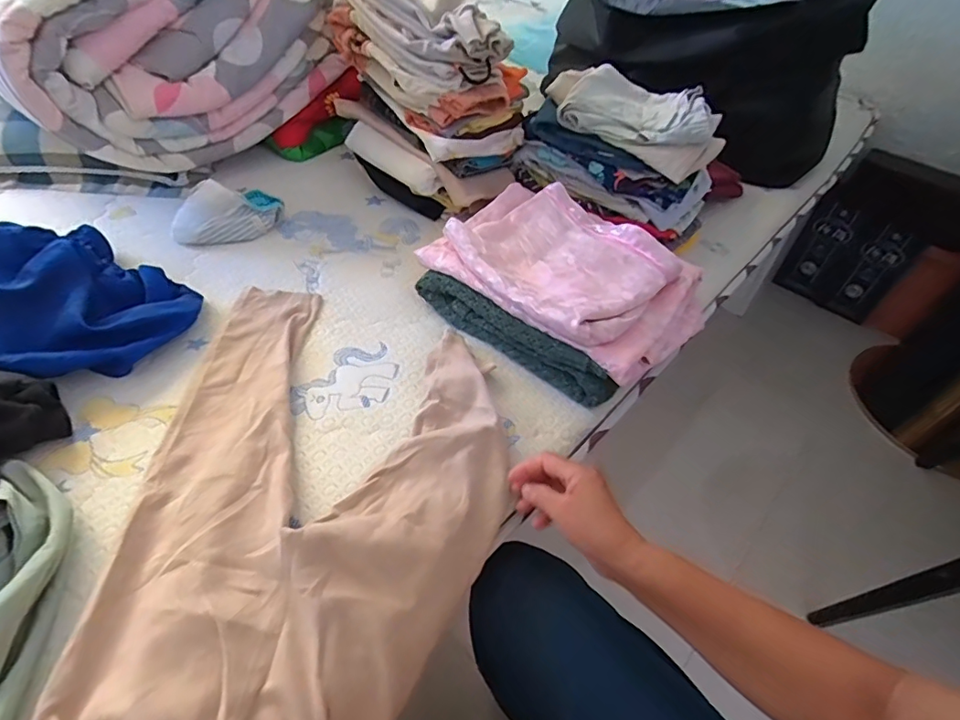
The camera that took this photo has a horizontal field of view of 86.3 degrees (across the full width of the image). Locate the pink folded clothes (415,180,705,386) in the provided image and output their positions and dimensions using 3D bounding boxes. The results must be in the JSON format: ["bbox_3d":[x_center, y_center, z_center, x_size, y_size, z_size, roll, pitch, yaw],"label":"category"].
[{"bbox_3d":[0.112,-0.119,0.671,0.329,0.073,0.220,33,53,23],"label":"pink folded clothes"}]

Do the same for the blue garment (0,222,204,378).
[{"bbox_3d":[-0.488,-0.073,0.592,0.229,0.105,0.226,27,51,18],"label":"blue garment"}]

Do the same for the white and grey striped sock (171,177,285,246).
[{"bbox_3d":[-0.380,-0.222,0.770,0.154,0.066,0.068,-15,51,-18],"label":"white and grey striped sock"}]

